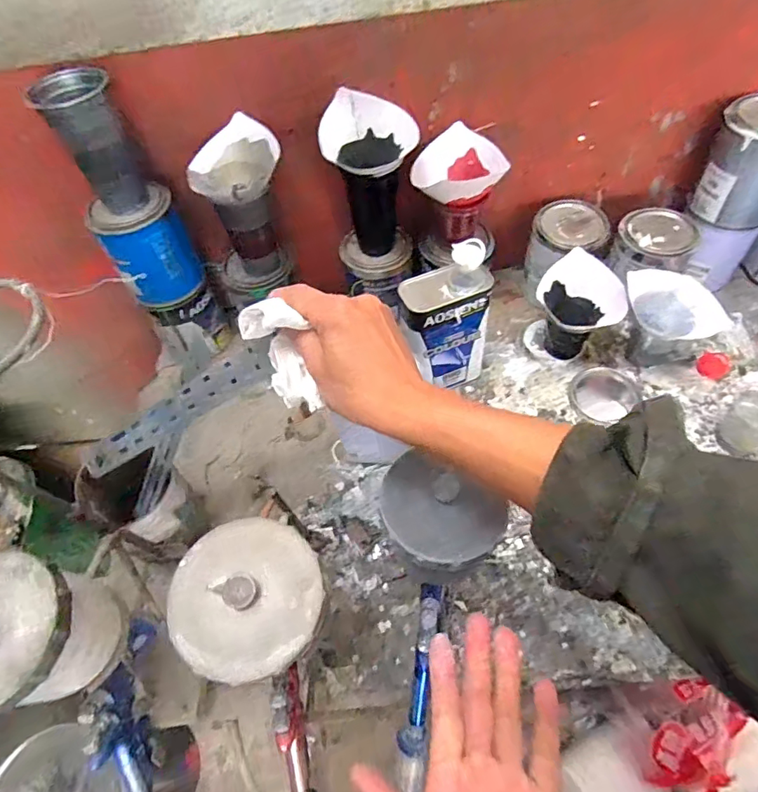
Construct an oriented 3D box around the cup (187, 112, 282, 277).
[{"bbox_3d":[-0.168,-0.242,0.662,0.107,0.183,0.098,-2,58,4],"label":"cup"}]

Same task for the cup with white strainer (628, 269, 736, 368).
[{"bbox_3d":[0.407,-0.102,0.714,0.116,0.107,0.099,10,60,11],"label":"cup with white strainer"}]

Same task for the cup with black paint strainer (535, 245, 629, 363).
[{"bbox_3d":[0.288,-0.127,0.729,0.118,0.128,0.094,13,60,13],"label":"cup with black paint strainer"}]

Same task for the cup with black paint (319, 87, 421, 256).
[{"bbox_3d":[-0.007,-0.283,0.672,0.118,0.188,0.085,-8,58,0],"label":"cup with black paint"}]

